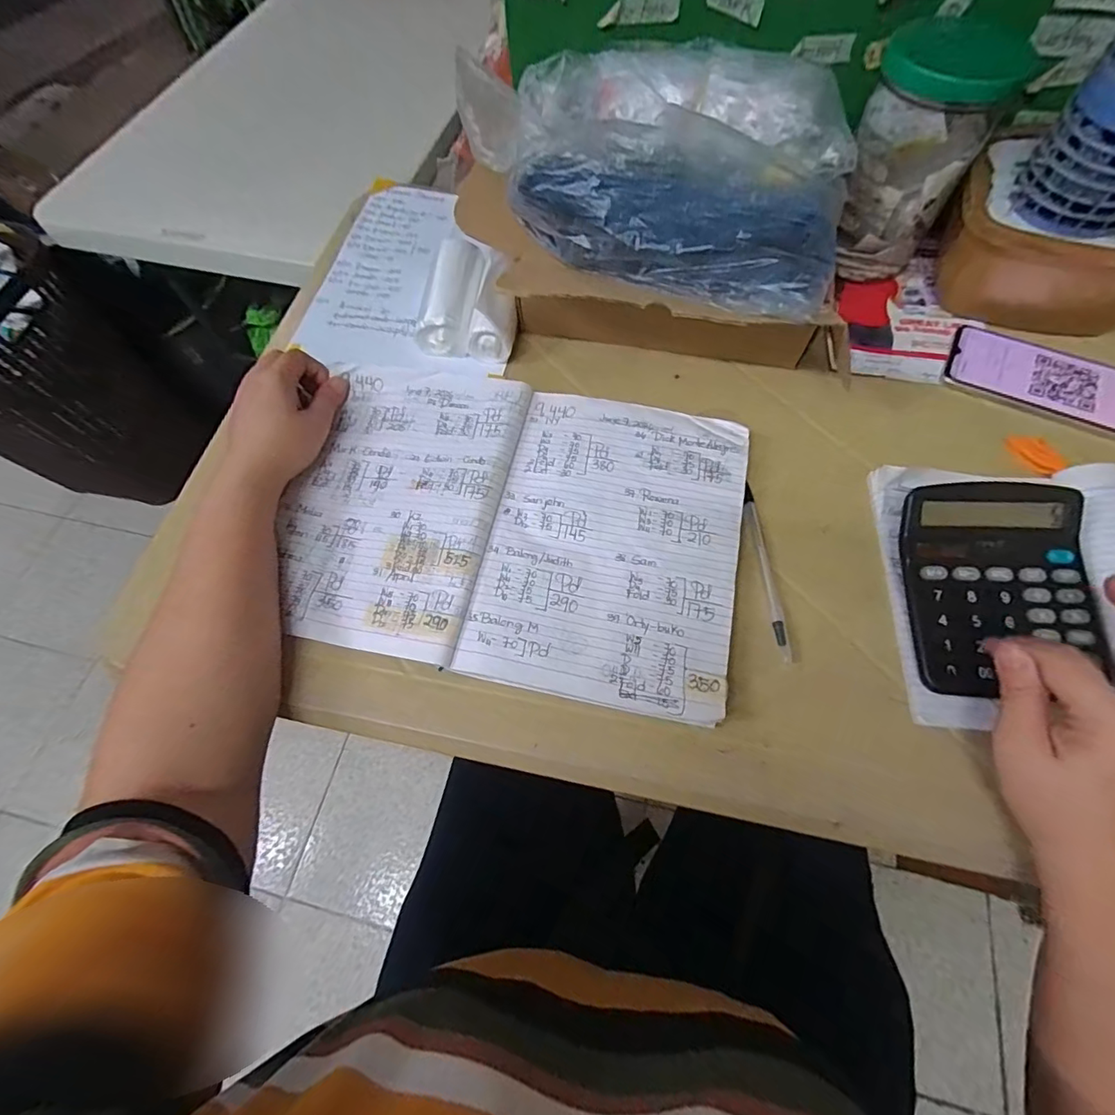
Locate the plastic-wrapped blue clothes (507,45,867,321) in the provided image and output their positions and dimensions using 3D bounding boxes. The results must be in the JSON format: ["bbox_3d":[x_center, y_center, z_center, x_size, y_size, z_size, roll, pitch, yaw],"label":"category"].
[{"bbox_3d":[0.105,-0.293,0.383,0.241,0.096,0.158,28,70,13],"label":"plastic-wrapped blue clothes"}]

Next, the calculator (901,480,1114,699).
[{"bbox_3d":[0.305,0.020,0.350,0.116,0.025,0.142,0,78,5],"label":"calculator"}]

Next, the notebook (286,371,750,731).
[{"bbox_3d":[-0.034,-0.032,0.391,0.342,0.013,0.244,11,68,7],"label":"notebook"}]

